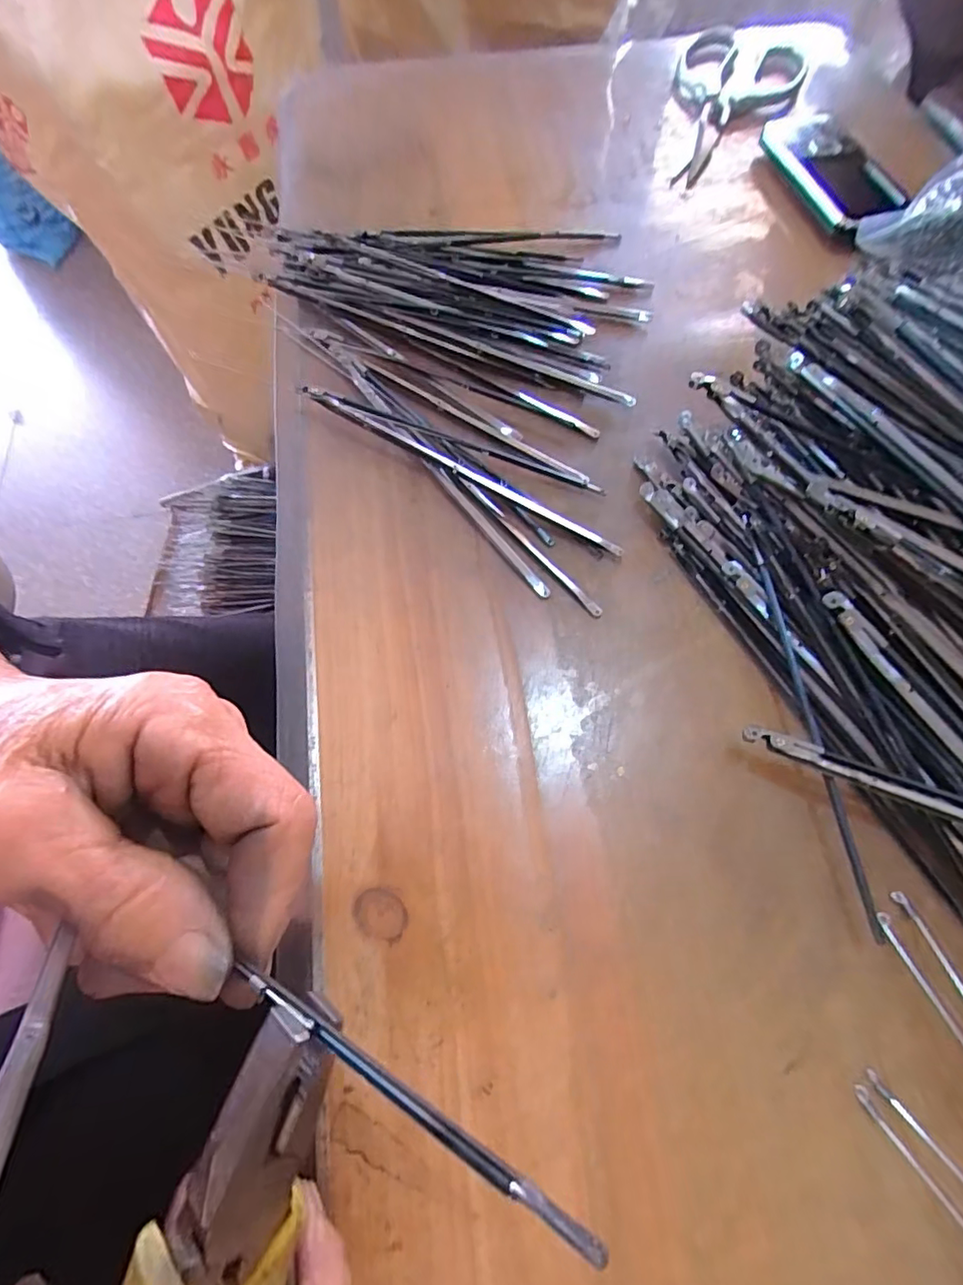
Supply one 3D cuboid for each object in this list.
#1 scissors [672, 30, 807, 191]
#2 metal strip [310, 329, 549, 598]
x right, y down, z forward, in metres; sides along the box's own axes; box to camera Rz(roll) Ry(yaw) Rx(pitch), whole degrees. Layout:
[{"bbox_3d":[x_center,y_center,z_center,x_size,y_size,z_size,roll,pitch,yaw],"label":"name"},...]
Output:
[{"bbox_3d":[0.190,-0.414,0.414,0.092,0.014,0.215,19,68,9],"label":"scissors"},{"bbox_3d":[-0.033,-0.103,0.283,0.007,0.010,0.213,-34,70,-13],"label":"metal strip"}]

